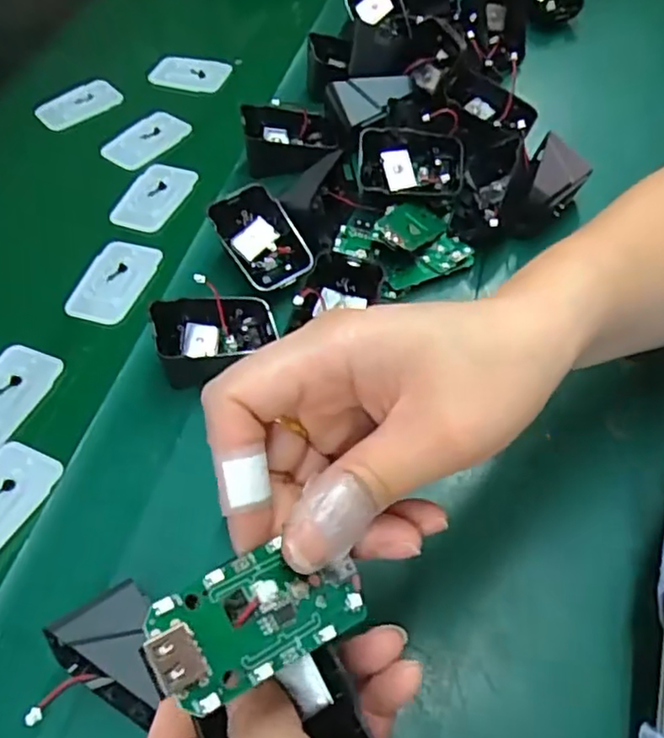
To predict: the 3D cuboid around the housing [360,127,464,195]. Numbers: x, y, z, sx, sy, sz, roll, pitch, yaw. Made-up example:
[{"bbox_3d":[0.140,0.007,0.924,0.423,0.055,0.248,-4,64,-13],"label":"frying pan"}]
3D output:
[{"bbox_3d":[0.054,-0.141,0.425,0.069,0.025,0.042,5,55,7],"label":"housing"}]

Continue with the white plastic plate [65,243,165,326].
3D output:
[{"bbox_3d":[-0.146,-0.060,0.425,0.044,0.005,0.068,13,56,12],"label":"white plastic plate"}]

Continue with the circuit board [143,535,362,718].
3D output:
[{"bbox_3d":[-0.019,0.064,0.168,0.063,0.007,0.031,-5,48,-39],"label":"circuit board"}]

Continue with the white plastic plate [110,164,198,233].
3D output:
[{"bbox_3d":[-0.133,-0.129,0.473,0.043,0.009,0.066,16,57,14],"label":"white plastic plate"}]

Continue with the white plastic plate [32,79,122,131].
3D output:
[{"bbox_3d":[-0.218,-0.228,0.546,0.068,0.007,0.045,-35,60,-20],"label":"white plastic plate"}]

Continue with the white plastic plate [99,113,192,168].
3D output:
[{"bbox_3d":[-0.150,-0.186,0.510,0.044,0.007,0.064,30,61,22],"label":"white plastic plate"}]

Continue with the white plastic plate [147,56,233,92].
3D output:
[{"bbox_3d":[-0.127,-0.264,0.564,0.069,0.010,0.036,11,68,12],"label":"white plastic plate"}]

